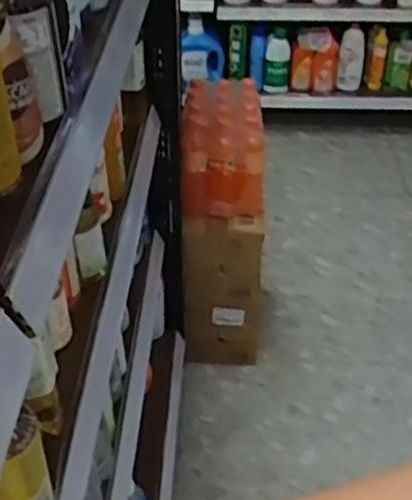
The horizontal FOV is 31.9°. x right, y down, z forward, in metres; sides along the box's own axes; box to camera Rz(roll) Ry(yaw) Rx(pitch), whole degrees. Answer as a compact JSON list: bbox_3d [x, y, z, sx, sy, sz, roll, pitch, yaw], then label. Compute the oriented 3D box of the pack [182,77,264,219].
[{"bbox_3d":[0.041,-0.229,1.668,0.184,0.248,0.271,1,38,0],"label":"pack"}]

